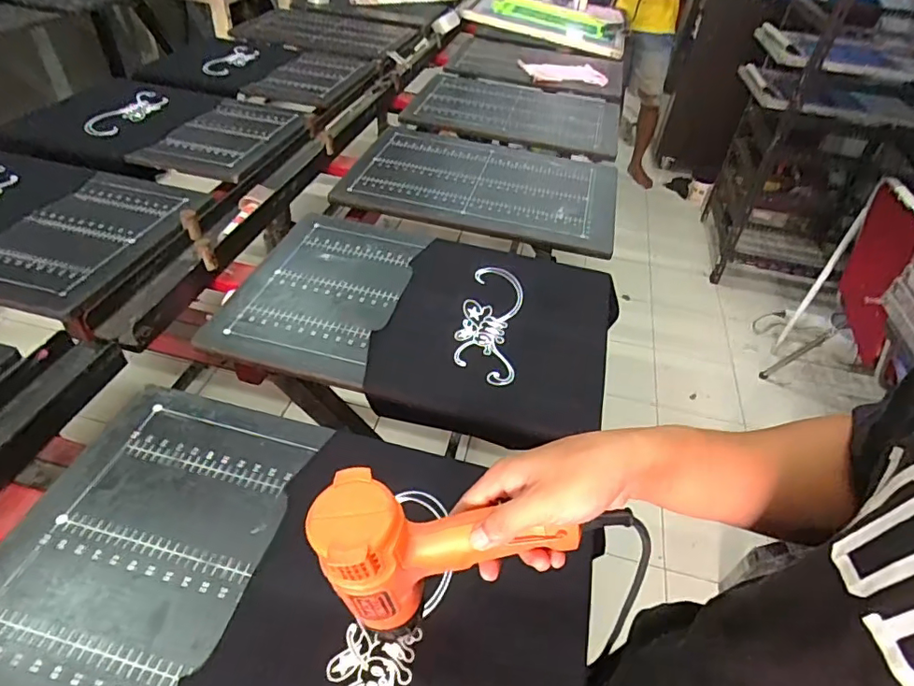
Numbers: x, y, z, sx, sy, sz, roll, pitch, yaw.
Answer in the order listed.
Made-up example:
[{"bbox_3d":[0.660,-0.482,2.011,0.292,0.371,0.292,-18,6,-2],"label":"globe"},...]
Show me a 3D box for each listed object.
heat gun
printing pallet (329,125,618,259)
[{"bbox_3d":[-0.006,0.158,0.411,0.191,0.128,0.066,-3,43,-9],"label":"heat gun"},{"bbox_3d":[0.064,-0.374,1.242,0.594,0.034,0.439,10,43,6],"label":"printing pallet"}]

